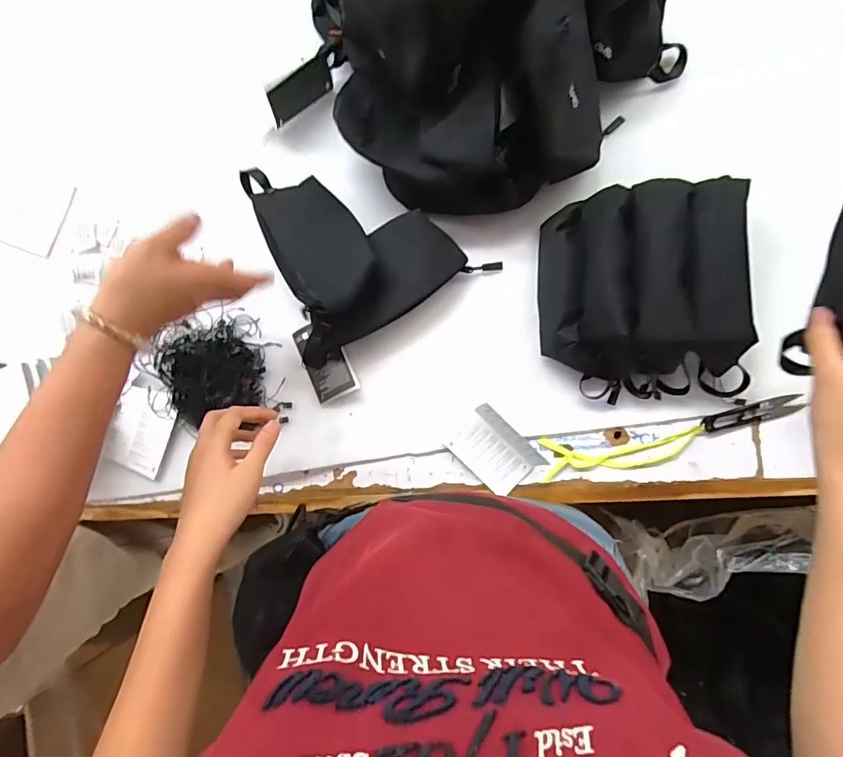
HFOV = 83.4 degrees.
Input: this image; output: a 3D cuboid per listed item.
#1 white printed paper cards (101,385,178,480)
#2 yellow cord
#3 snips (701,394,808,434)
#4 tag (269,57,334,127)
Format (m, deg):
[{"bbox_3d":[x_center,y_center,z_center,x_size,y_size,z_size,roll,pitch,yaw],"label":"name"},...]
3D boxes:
[{"bbox_3d":[-0.331,0.063,0.565,0.071,0.010,0.094,17,86,12],"label":"white printed paper cards"},{"bbox_3d":[0.214,0.076,0.506,0.168,0.008,0.046,-10,85,5],"label":"yellow cord"},{"bbox_3d":[0.342,0.037,0.489,0.094,0.016,0.021,-17,84,4],"label":"snips"},{"bbox_3d":[-0.141,-0.337,0.556,0.008,0.036,0.091,28,69,41],"label":"tag"}]

